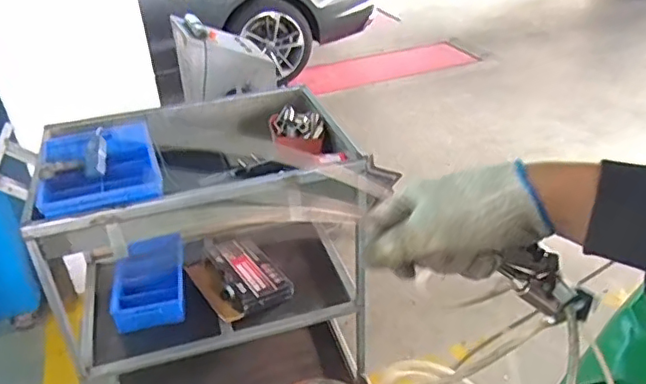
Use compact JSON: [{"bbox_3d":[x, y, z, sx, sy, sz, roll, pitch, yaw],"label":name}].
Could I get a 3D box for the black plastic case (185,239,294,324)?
[{"bbox_3d":[-0.258,0.251,1.746,0.223,0.073,0.263,-34,66,-23],"label":"black plastic case"}]

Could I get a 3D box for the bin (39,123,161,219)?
[{"bbox_3d":[-0.563,-0.078,1.460,0.267,0.080,0.369,-14,34,-15],"label":"bin"}]

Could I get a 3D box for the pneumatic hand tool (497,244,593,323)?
[{"bbox_3d":[0.199,0.083,0.503,0.093,0.043,0.025,39,31,-15],"label":"pneumatic hand tool"}]

